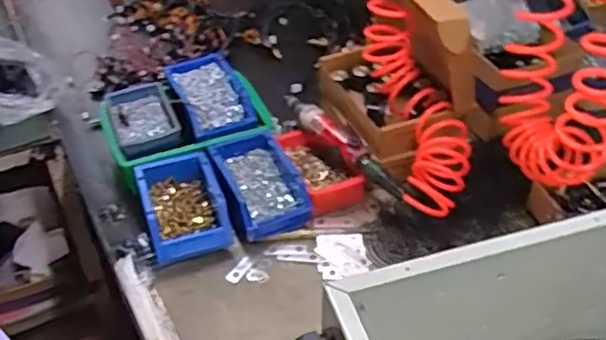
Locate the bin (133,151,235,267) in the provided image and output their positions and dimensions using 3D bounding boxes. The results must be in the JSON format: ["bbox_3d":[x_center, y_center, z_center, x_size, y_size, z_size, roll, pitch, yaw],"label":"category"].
[{"bbox_3d":[-0.168,0.057,0.909,0.111,0.072,0.152,-14,44,-14],"label":"bin"}]

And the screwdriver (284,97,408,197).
[{"bbox_3d":[0.056,-0.036,0.969,0.039,0.046,0.273,-27,49,-27],"label":"screwdriver"}]

